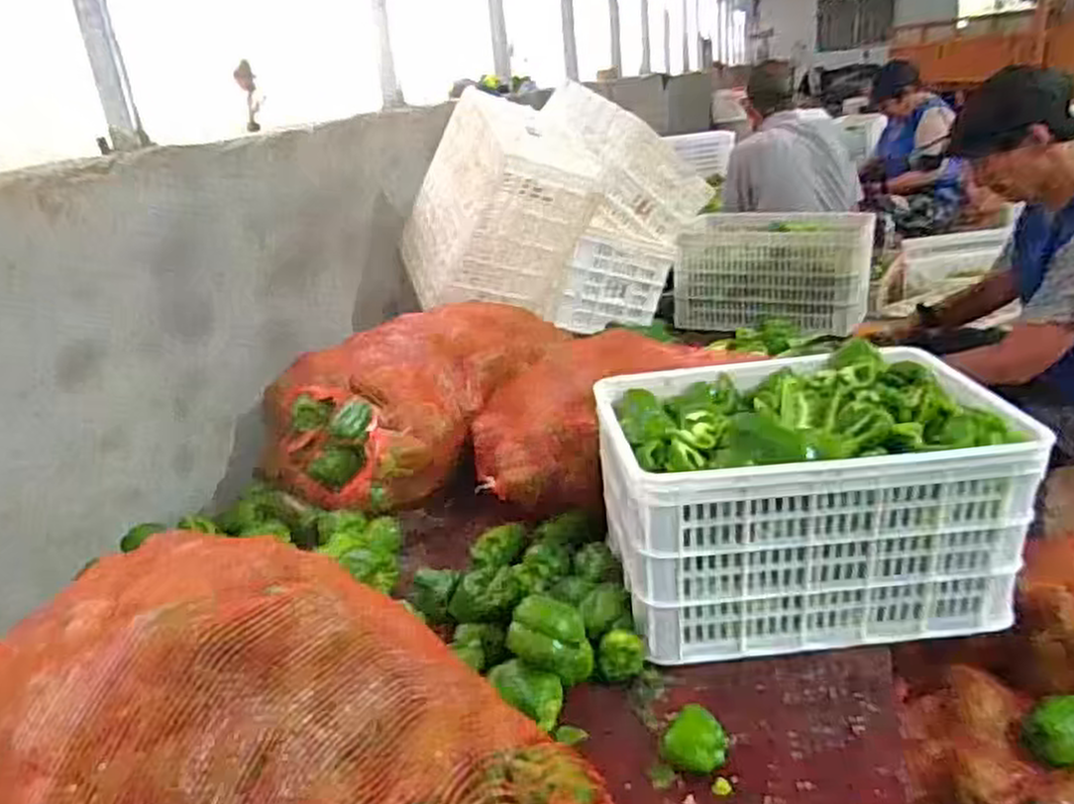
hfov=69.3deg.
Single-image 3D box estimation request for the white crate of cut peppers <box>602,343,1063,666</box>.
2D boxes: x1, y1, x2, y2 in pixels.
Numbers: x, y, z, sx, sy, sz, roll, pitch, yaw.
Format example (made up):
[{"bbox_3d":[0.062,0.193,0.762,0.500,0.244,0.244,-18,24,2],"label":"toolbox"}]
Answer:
[{"bbox_3d":[0.370,0.137,1.126,0.519,0.307,0.335,-6,22,1],"label":"white crate of cut peppers"}]

